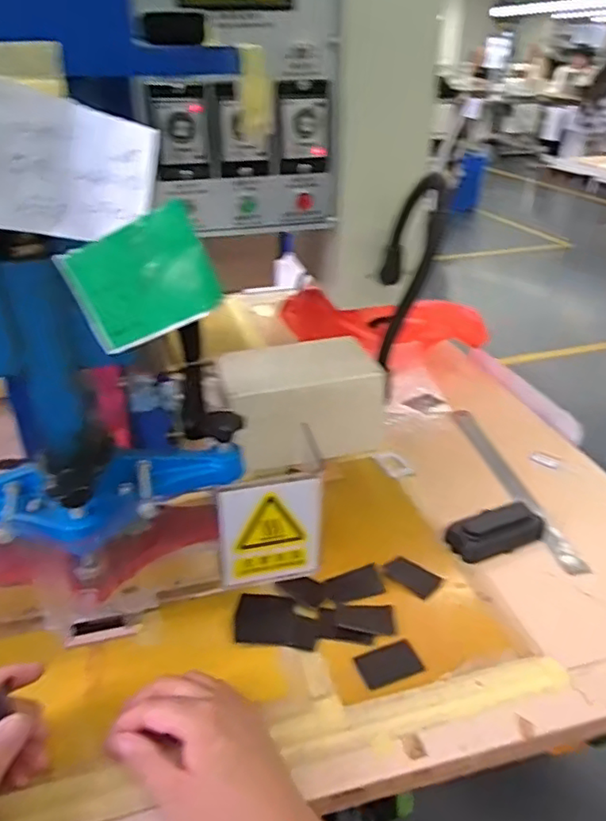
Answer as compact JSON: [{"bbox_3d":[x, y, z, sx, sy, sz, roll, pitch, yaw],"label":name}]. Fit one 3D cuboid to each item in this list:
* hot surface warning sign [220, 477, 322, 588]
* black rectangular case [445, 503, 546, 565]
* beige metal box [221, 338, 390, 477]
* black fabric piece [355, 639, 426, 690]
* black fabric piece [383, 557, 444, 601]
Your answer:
[{"bbox_3d":[-0.025,0.102,0.512,0.085,0.099,0.005,-10,32,-17],"label":"hot surface warning sign"},{"bbox_3d":[0.210,0.125,0.665,0.109,0.029,0.047,-16,34,-26],"label":"black rectangular case"},{"bbox_3d":[-0.001,-0.008,0.650,0.164,0.091,0.111,-8,31,-14],"label":"beige metal box"},{"bbox_3d":[0.074,0.217,0.531,0.052,0.004,0.034,-12,32,-20],"label":"black fabric piece"},{"bbox_3d":[0.109,0.165,0.618,0.051,0.005,0.035,25,38,35],"label":"black fabric piece"}]

